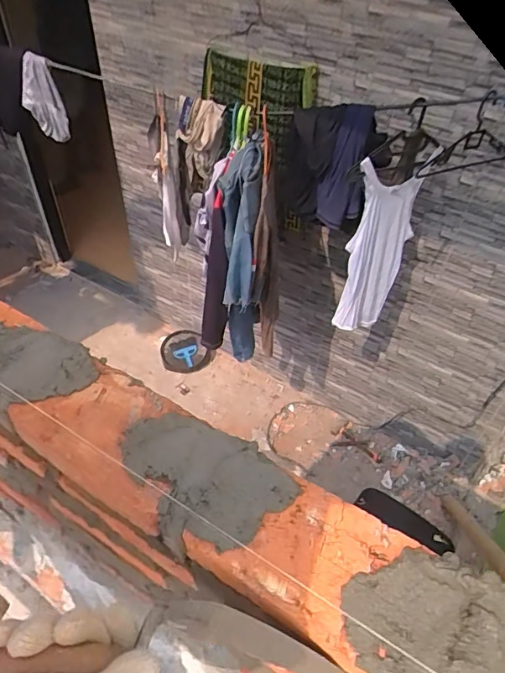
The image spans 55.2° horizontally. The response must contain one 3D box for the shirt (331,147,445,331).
[{"bbox_3d":[0.399,-0.278,1.542,0.157,0.602,0.233,23,49,19],"label":"shirt"}]

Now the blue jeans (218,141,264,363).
[{"bbox_3d":[-0.038,-0.189,1.613,0.108,0.804,0.236,5,46,3],"label":"blue jeans"}]

